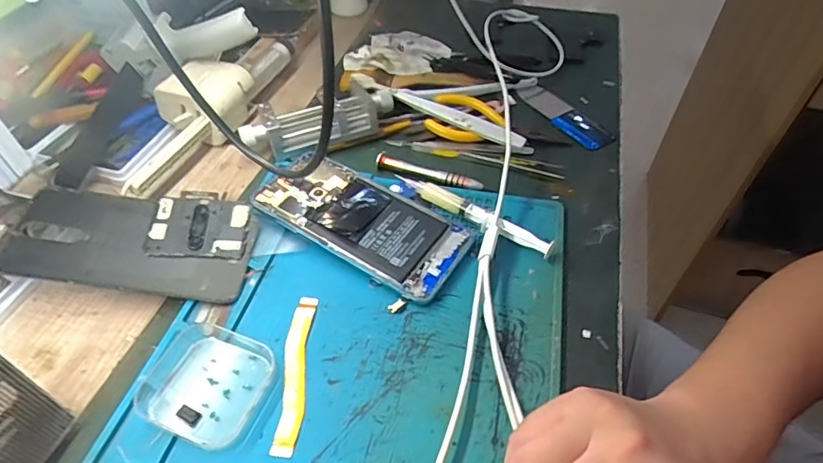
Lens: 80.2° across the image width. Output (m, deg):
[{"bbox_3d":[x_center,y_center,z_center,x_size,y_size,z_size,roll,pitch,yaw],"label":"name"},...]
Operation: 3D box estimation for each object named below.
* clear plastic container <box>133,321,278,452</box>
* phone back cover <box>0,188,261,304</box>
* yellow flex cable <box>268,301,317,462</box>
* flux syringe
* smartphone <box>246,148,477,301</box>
[{"bbox_3d":[-0.121,0.088,0.290,0.071,0.012,0.064,16,50,12],"label":"clear plastic container"},{"bbox_3d":[-0.195,0.006,0.347,0.156,0.007,0.076,7,56,-5],"label":"phone back cover"},{"bbox_3d":[-0.071,0.083,0.299,0.017,0.004,0.101,0,49,-2],"label":"yellow flex cable"},{"bbox_3d":[0.045,-0.017,0.374,0.137,0.014,0.013,32,55,23],"label":"flux syringe"},{"bbox_3d":[-0.038,-0.010,0.369,0.159,0.015,0.074,25,53,19],"label":"smartphone"}]

